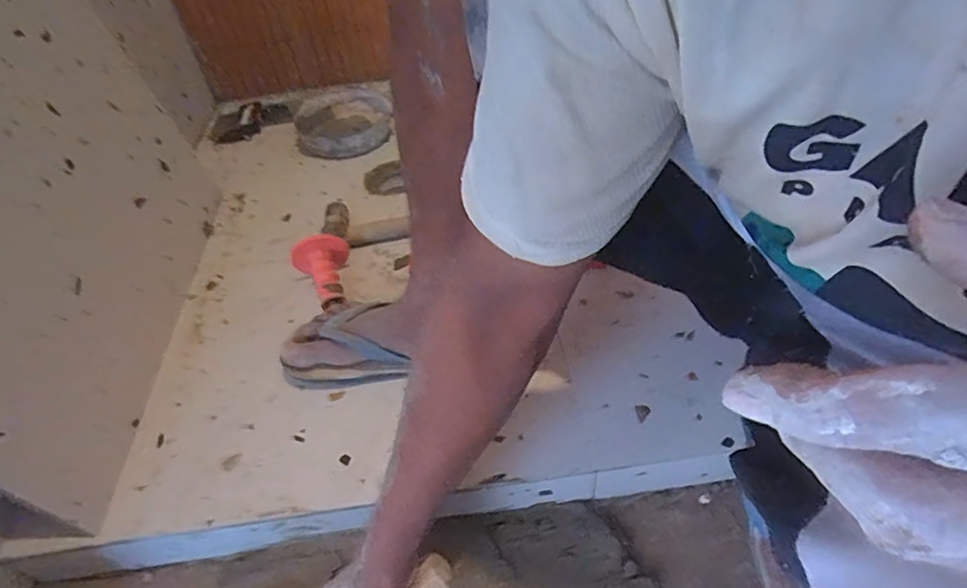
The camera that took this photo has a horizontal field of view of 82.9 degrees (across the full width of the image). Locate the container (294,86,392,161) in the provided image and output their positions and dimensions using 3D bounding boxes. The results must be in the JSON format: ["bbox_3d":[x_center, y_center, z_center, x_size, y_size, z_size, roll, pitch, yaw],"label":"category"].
[{"bbox_3d":[-0.267,-0.333,1.051,0.185,0.051,0.218,-13,48,-5],"label":"container"}]

